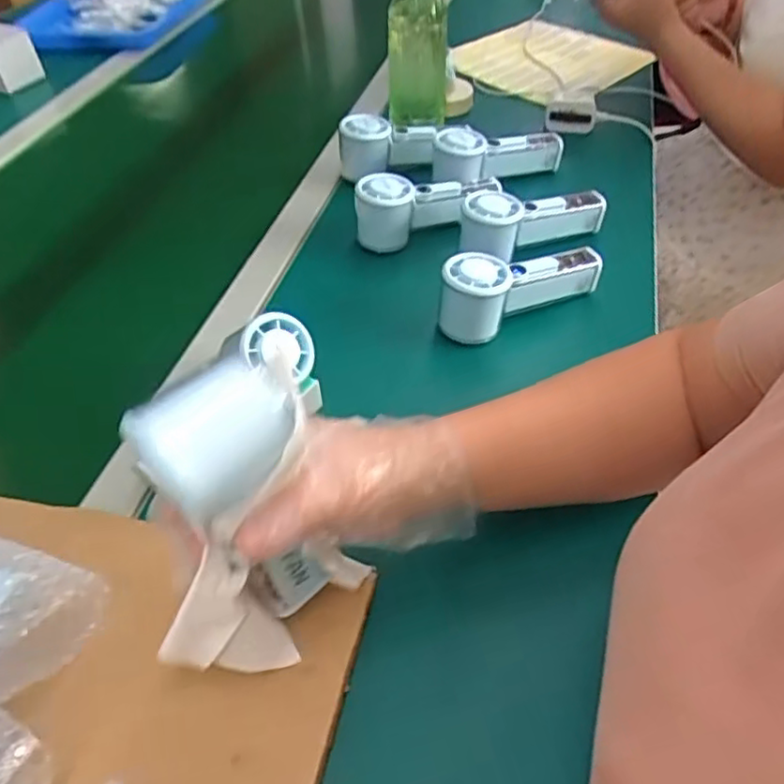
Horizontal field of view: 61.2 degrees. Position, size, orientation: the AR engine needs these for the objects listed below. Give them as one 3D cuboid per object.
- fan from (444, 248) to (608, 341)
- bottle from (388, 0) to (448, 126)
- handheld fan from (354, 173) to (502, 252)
[{"bbox_3d":[0.112,-0.100,0.577,0.154,0.052,0.052,-26,50,-20],"label":"fan"},{"bbox_3d":[0.029,-0.398,0.757,0.064,0.180,0.068,2,47,5],"label":"bottle"},{"bbox_3d":[0.040,-0.192,0.670,0.156,0.058,0.048,-16,48,-12],"label":"handheld fan"}]

